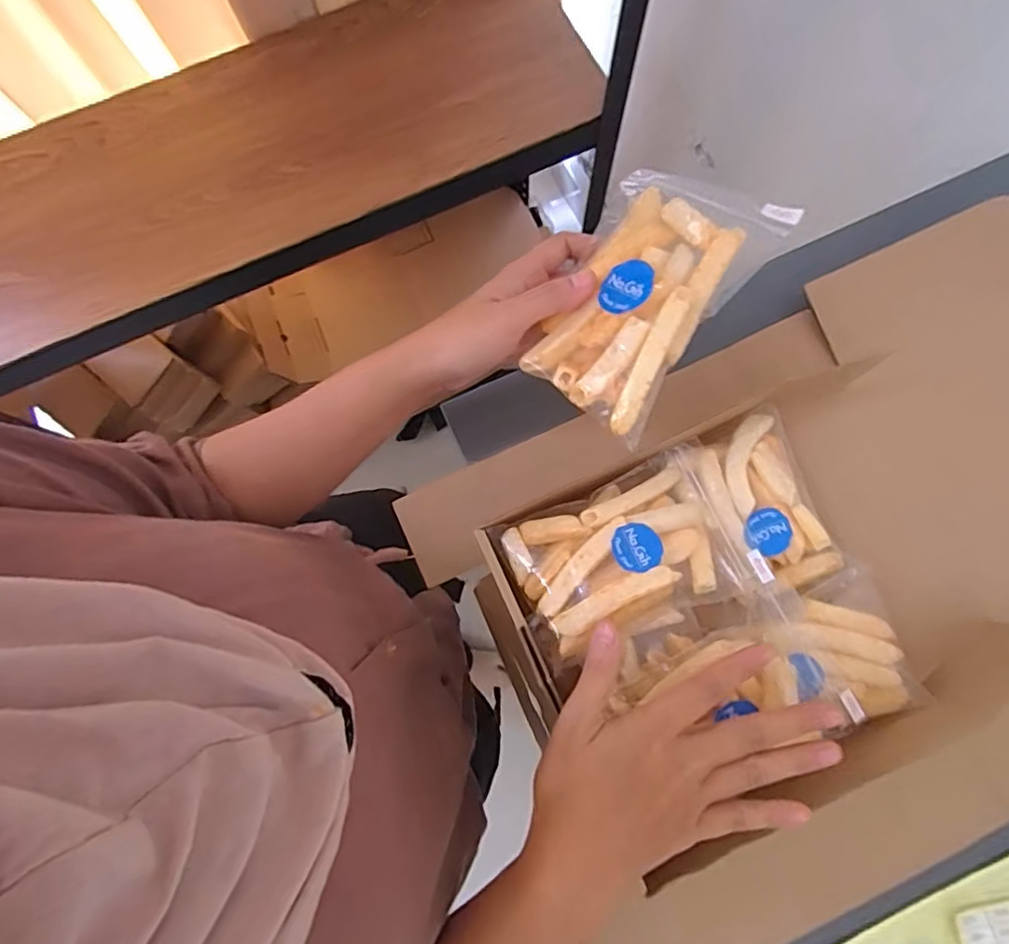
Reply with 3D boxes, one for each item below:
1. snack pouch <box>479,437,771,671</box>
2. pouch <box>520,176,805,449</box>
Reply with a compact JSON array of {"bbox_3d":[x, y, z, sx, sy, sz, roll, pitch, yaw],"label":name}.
[{"bbox_3d":[0.077,0.048,0.347,0.146,0.034,0.095,-24,81,-4],"label":"snack pouch"},{"bbox_3d":[0.071,-0.088,0.297,0.078,0.041,0.127,33,79,8],"label":"pouch"}]

